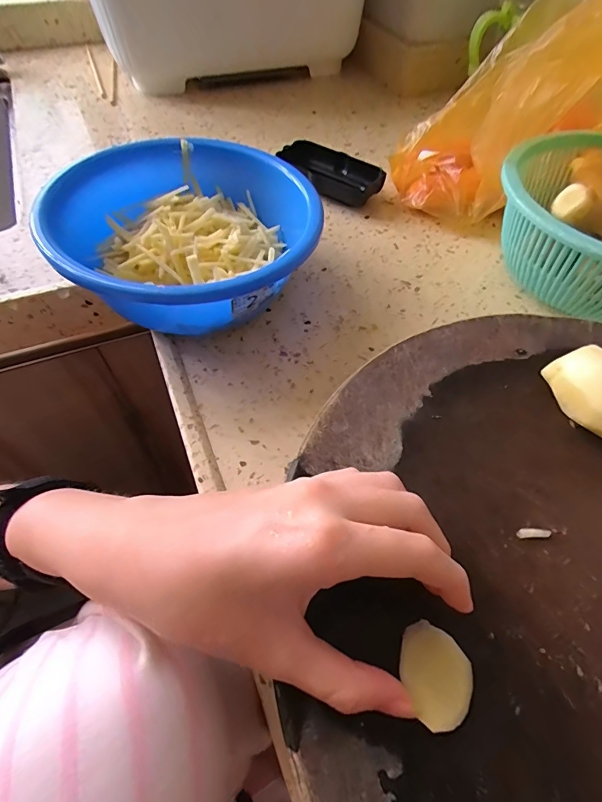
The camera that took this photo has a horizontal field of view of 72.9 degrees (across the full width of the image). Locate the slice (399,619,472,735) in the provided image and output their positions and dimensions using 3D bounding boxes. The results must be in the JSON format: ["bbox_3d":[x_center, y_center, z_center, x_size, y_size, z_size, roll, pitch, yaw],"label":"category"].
[{"bbox_3d":[0.051,0.105,0.156,0.027,0.004,0.033,14,56,11],"label":"slice"}]

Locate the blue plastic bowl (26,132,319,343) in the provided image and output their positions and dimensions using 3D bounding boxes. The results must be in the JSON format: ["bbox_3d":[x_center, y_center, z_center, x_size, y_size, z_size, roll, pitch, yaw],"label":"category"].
[{"bbox_3d":[-0.083,-0.124,0.321,0.171,0.080,0.186,1,56,-1],"label":"blue plastic bowl"}]

